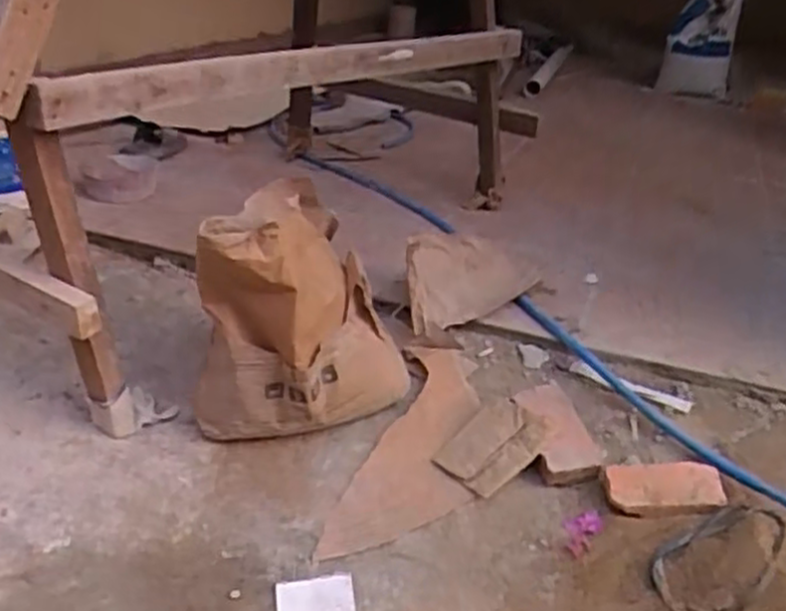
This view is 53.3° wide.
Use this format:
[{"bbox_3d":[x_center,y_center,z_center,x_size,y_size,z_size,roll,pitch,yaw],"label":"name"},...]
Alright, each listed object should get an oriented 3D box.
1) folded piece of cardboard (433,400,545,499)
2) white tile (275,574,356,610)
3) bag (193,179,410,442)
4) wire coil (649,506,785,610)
[{"bbox_3d":[0.156,0.220,1.233,0.121,0.018,0.153,34,68,30],"label":"folded piece of cardboard"},{"bbox_3d":[-0.106,0.417,1.080,0.107,0.008,0.092,-5,43,-7],"label":"white tile"},{"bbox_3d":[-0.146,0.024,1.248,0.319,0.376,0.179,-15,31,-35],"label":"bag"},{"bbox_3d":[0.443,0.342,1.037,0.200,0.024,0.119,-30,42,-6],"label":"wire coil"}]

